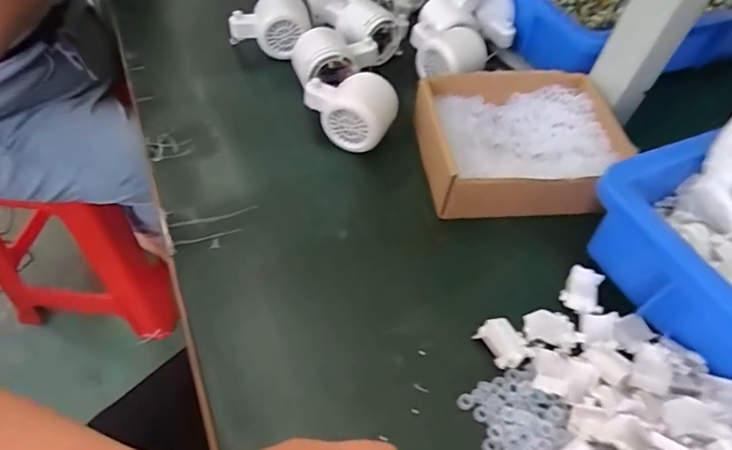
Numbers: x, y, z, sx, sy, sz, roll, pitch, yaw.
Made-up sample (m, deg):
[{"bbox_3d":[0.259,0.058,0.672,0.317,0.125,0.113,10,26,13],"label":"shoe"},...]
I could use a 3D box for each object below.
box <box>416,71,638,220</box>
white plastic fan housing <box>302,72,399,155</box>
[{"bbox_3d":[0.138,-0.075,0.428,0.178,0.052,0.142,1,52,-5],"label":"box"},{"bbox_3d":[-0.016,-0.109,0.435,0.085,0.056,0.049,24,54,12],"label":"white plastic fan housing"}]

